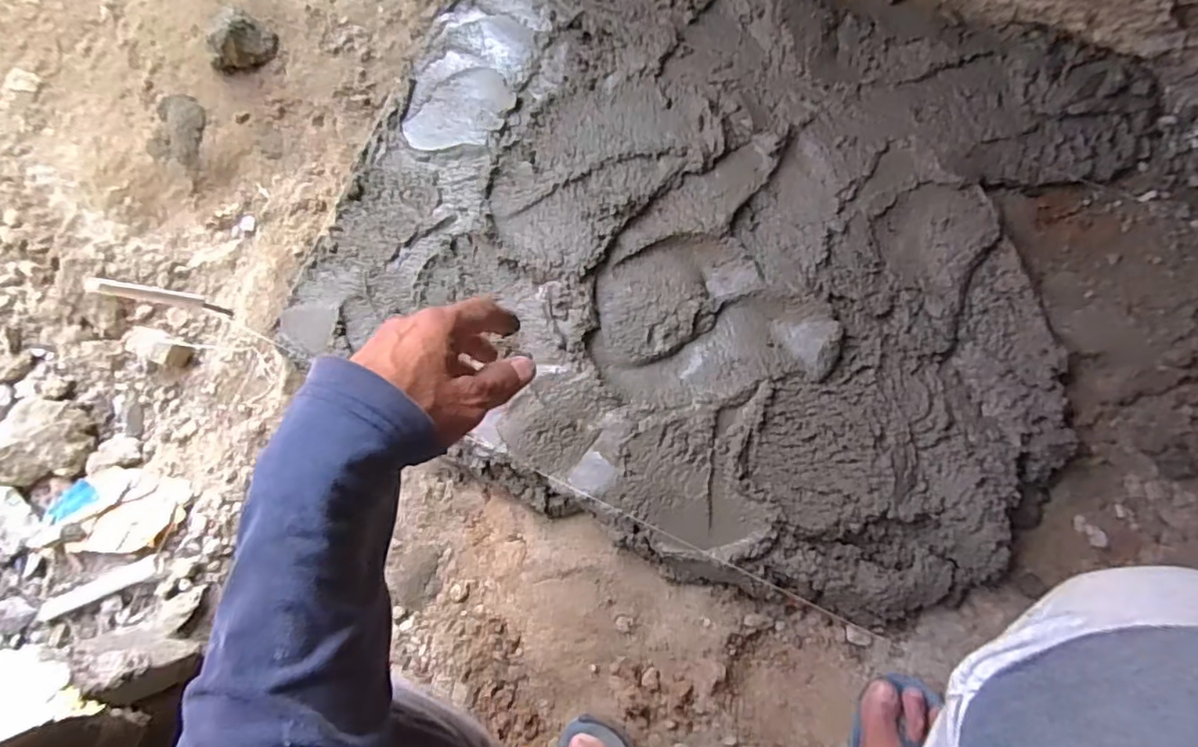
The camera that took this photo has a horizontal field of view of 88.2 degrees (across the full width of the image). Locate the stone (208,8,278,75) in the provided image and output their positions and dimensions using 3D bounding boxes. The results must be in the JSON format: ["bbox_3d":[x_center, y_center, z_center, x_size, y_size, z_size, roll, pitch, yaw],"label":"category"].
[{"bbox_3d":[-0.458,-0.417,0.784,0.085,0.050,0.042,-43,80,1],"label":"stone"}]

